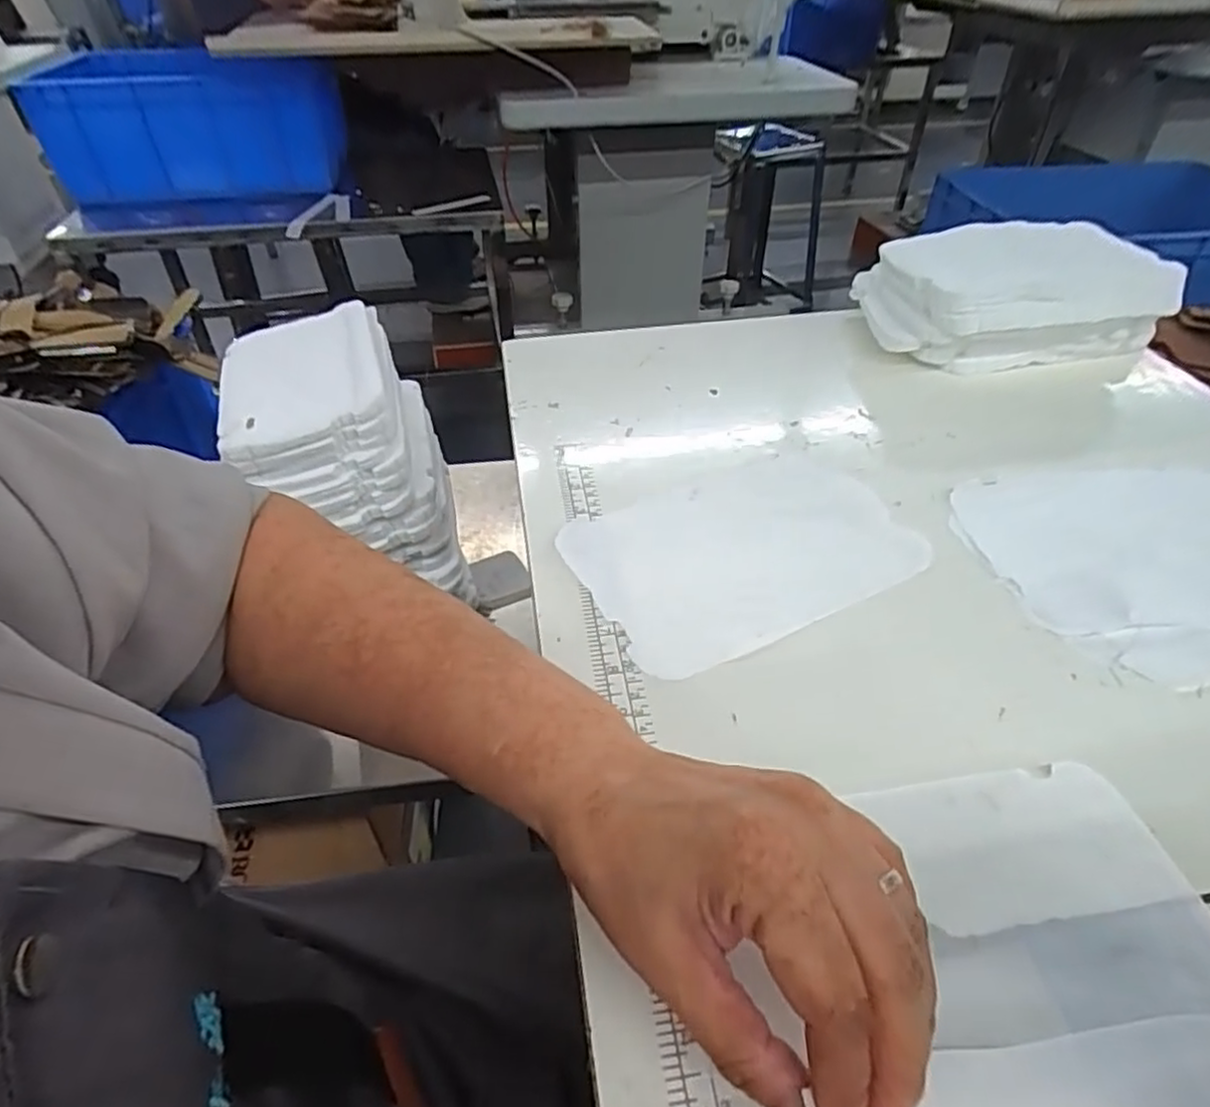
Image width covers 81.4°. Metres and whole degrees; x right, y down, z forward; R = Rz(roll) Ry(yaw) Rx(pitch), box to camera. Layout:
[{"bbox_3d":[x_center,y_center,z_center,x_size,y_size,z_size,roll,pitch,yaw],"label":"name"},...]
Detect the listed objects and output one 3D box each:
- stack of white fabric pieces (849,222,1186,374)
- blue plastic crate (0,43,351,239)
[{"bbox_3d":[0.324,-0.209,0.571,0.203,0.074,0.132,-3,42,-1],"label":"stack of white fabric pieces"},{"bbox_3d":[-0.740,-0.742,1.277,0.488,0.254,0.258,1,42,1],"label":"blue plastic crate"}]

